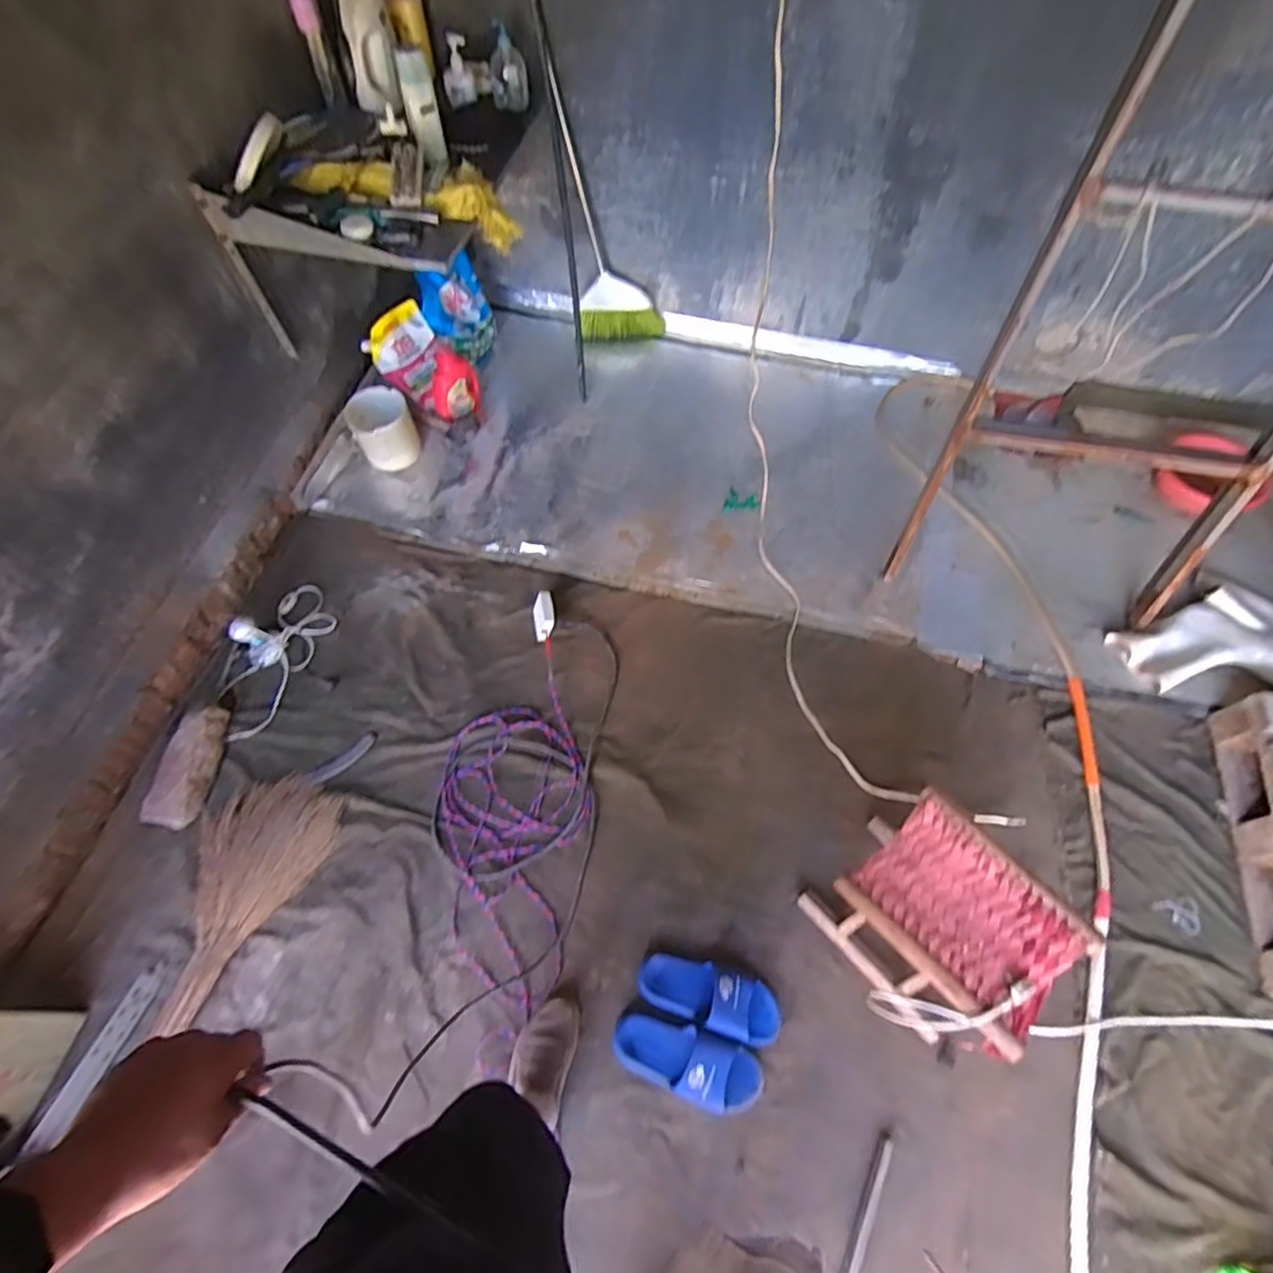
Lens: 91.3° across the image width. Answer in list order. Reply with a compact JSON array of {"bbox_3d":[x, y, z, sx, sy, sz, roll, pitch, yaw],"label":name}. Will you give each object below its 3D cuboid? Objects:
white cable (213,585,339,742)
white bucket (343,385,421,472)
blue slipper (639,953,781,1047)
[{"bbox_3d":[-0.875,0.030,1.471,0.172,0.108,0.411,18,64,10],"label":"white cable"},{"bbox_3d":[-0.702,-0.575,1.734,0.164,0.146,0.178,-23,64,-12],"label":"white bucket"},{"bbox_3d":[0.133,0.658,1.139,0.261,0.054,0.101,15,63,9],"label":"blue slipper"}]

